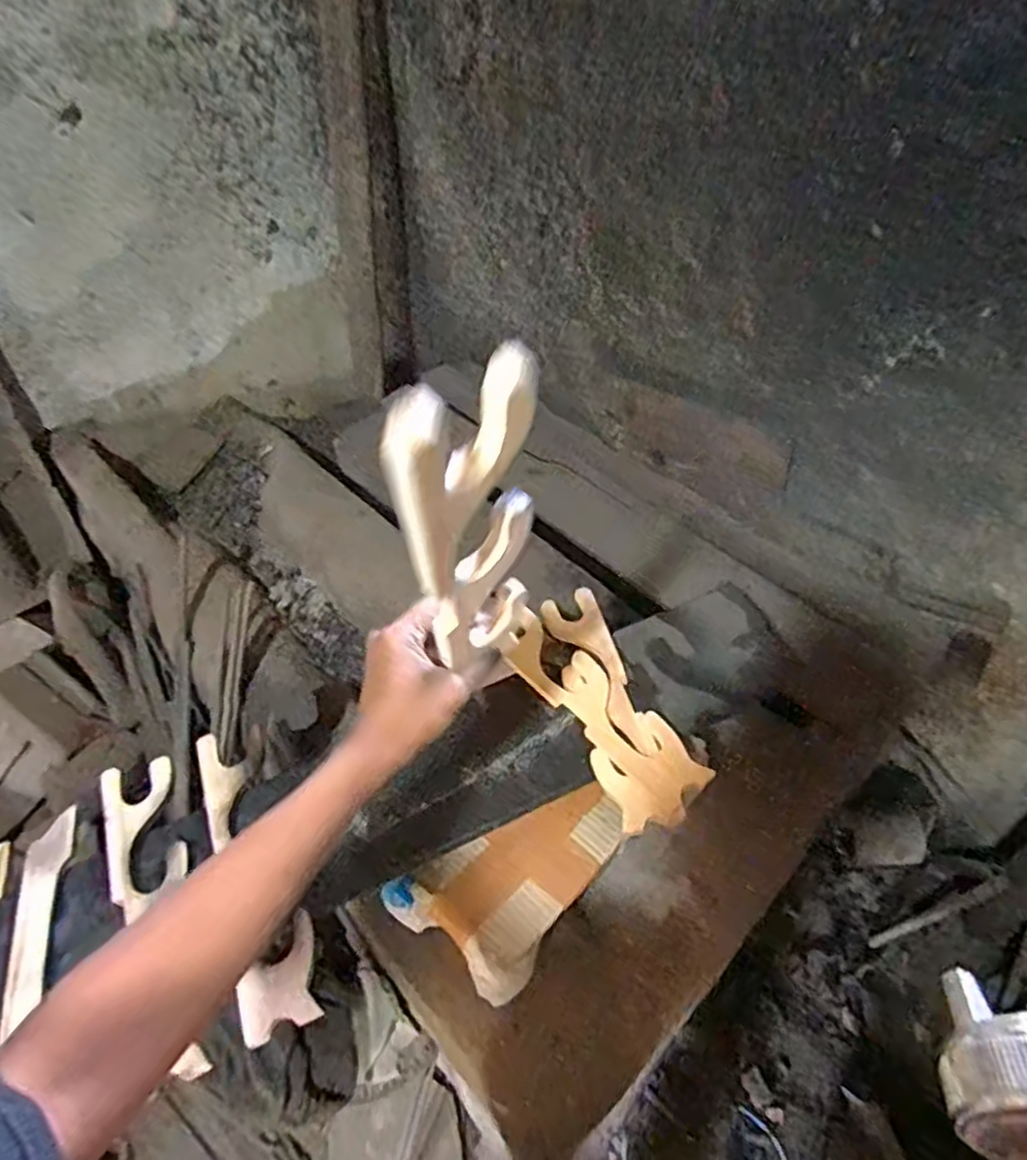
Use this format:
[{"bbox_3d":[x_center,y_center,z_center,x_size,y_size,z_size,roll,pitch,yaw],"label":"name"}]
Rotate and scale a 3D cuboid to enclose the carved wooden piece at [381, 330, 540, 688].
[{"bbox_3d":[-0.019,-0.008,0.416,0.076,0.321,0.021,-41,71,-17],"label":"carved wooden piece"}]

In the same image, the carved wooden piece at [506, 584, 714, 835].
[{"bbox_3d":[0.101,0.137,0.817,0.121,0.023,0.286,-24,52,-16],"label":"carved wooden piece"}]

